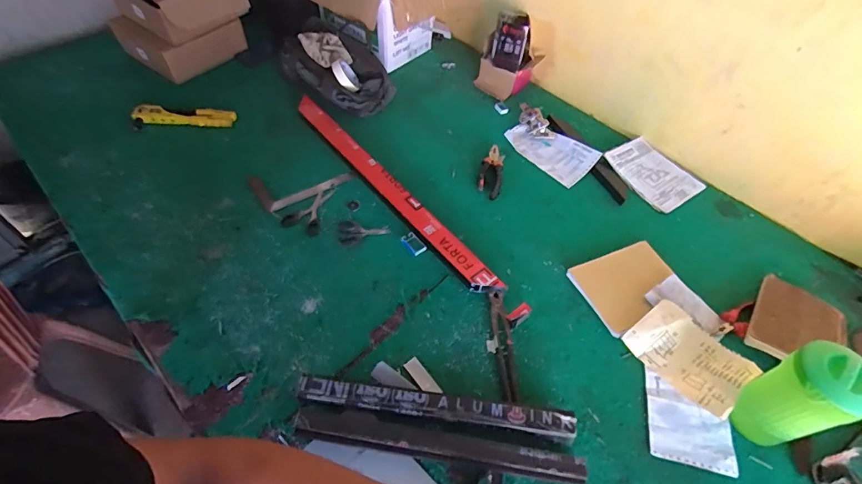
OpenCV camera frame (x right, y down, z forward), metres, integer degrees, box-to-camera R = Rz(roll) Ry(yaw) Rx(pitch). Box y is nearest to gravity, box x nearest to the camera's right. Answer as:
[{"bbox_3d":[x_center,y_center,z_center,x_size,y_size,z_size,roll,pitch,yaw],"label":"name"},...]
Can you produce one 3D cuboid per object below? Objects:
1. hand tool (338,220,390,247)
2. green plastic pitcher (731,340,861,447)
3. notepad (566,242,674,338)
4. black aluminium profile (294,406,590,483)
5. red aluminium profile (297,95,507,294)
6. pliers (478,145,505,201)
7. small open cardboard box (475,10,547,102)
[{"bbox_3d":[-0.147,-0.025,0.965,0.108,0.011,0.071,-5,54,-7],"label":"hand tool"},{"bbox_3d":[0.570,0.249,0.690,0.101,0.201,0.104,2,53,-2],"label":"green plastic pitcher"},{"bbox_3d":[0.407,0.089,0.902,0.197,0.008,0.157,-21,57,-12],"label":"notepad"},{"bbox_3d":[0.011,0.319,0.693,0.443,0.047,0.056,9,53,3],"label":"black aluminium profile"},{"bbox_3d":[-0.105,-0.135,1.022,0.065,0.043,0.733,-32,61,-24],"label":"red aluminium profile"},{"bbox_3d":[0.150,-0.176,1.084,0.053,0.014,0.179,11,53,5],"label":"pliers"},{"bbox_3d":[0.222,-0.534,1.252,0.154,0.178,0.133,-34,62,-25],"label":"small open cardboard box"}]

